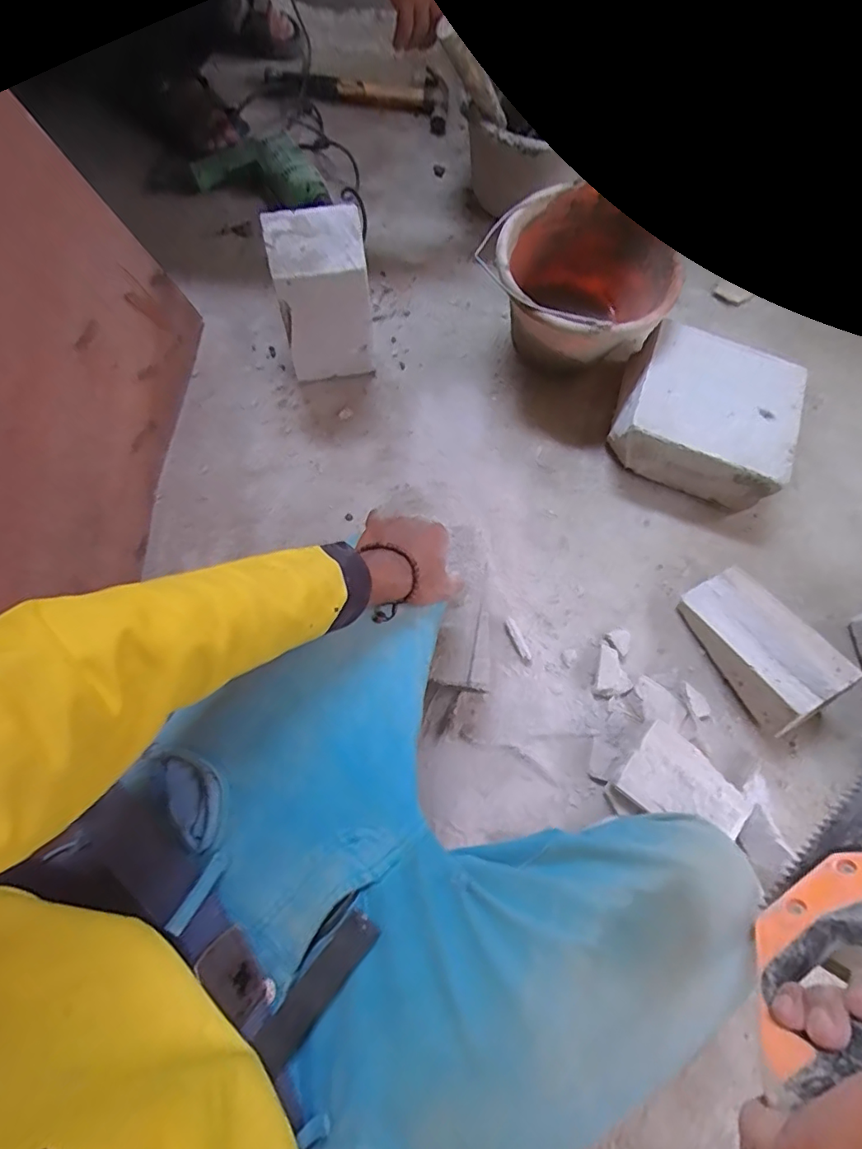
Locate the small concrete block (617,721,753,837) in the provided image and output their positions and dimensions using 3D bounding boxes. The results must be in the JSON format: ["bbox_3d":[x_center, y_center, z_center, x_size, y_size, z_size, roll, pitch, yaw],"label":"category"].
[{"bbox_3d":[0.311,0.265,0.659,0.153,0.040,0.097,37,75,6],"label":"small concrete block"}]

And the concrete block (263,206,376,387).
[{"bbox_3d":[-0.145,-0.369,0.734,0.120,0.202,0.095,-8,76,-7],"label":"concrete block"}]

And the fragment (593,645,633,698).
[{"bbox_3d":[0.245,0.133,0.712,0.048,0.015,0.069,20,74,1],"label":"fragment"}]

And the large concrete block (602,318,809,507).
[{"bbox_3d":[0.394,-0.225,0.783,0.229,0.111,0.202,20,74,1],"label":"large concrete block"}]

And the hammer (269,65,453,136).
[{"bbox_3d":[-0.134,-0.921,1.018,0.343,0.031,0.128,8,74,0],"label":"hammer"}]

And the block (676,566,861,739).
[{"bbox_3d":[0.432,0.094,0.695,0.107,0.103,0.211,-28,79,-11],"label":"block"}]

